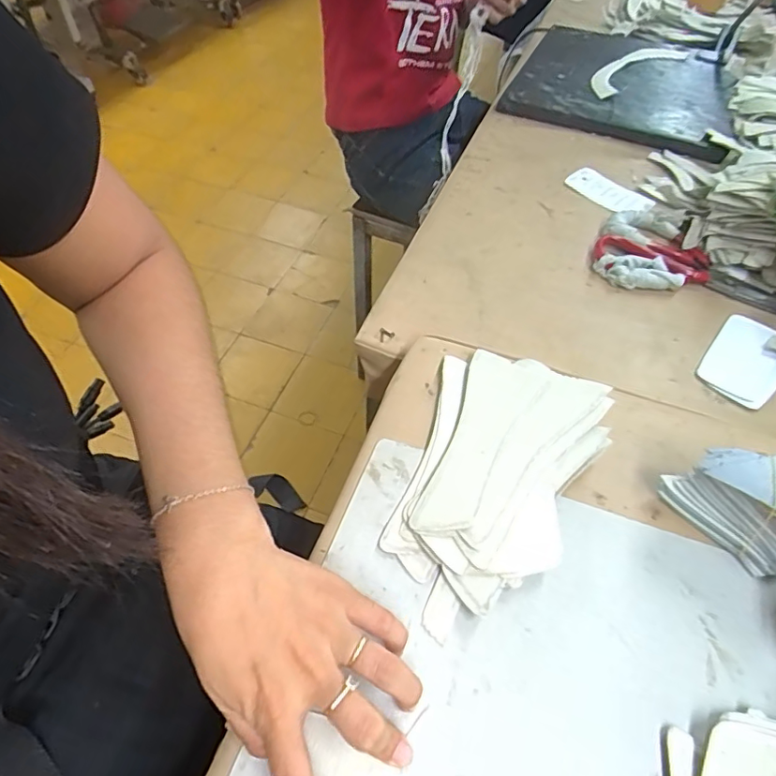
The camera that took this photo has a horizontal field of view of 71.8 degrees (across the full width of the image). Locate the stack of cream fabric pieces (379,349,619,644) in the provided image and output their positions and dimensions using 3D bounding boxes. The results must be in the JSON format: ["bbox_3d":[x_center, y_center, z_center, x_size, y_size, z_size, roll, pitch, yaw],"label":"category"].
[{"bbox_3d":[0.076,0.060,0.366,0.123,0.034,0.209,17,54,11],"label":"stack of cream fabric pieces"}]

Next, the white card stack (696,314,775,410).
[{"bbox_3d":[0.333,-0.025,0.496,0.066,0.009,0.105,35,59,23],"label":"white card stack"}]

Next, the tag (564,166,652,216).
[{"bbox_3d":[0.271,-0.237,0.653,0.050,0.014,0.104,-35,61,-25],"label":"tag"}]

